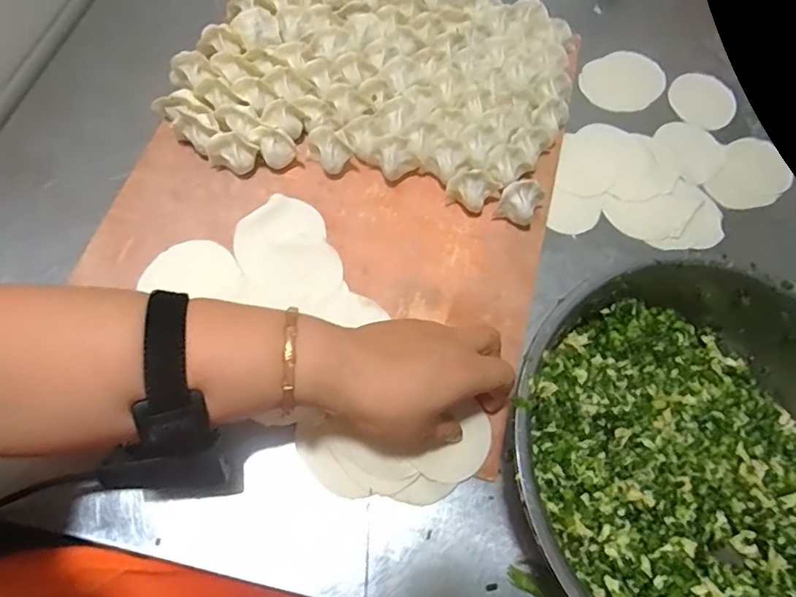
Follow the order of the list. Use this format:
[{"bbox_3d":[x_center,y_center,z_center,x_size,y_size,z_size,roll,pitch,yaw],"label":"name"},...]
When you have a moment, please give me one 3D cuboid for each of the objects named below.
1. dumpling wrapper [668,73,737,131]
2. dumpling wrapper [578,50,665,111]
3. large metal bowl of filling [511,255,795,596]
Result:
[{"bbox_3d":[0.326,-0.212,0.572,0.069,0.004,0.073,2,68,-4],"label":"dumpling wrapper"},{"bbox_3d":[0.240,-0.232,0.572,0.098,0.004,0.073,-31,73,-15],"label":"dumpling wrapper"},{"bbox_3d":[0.214,0.110,0.361,0.238,0.090,0.267,37,74,10],"label":"large metal bowl of filling"}]

